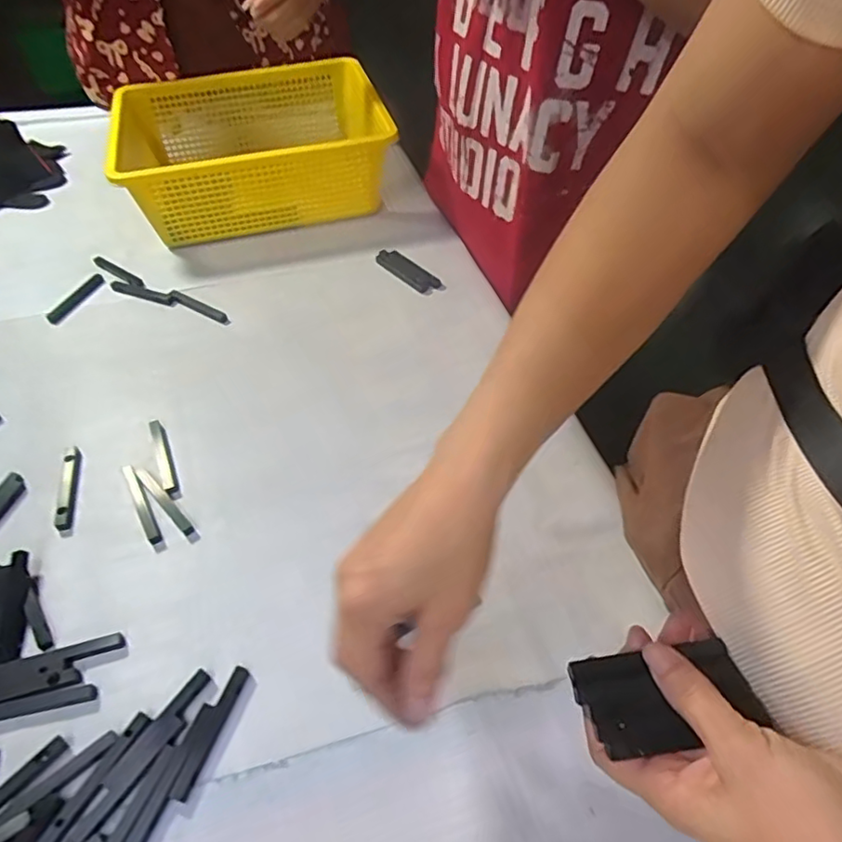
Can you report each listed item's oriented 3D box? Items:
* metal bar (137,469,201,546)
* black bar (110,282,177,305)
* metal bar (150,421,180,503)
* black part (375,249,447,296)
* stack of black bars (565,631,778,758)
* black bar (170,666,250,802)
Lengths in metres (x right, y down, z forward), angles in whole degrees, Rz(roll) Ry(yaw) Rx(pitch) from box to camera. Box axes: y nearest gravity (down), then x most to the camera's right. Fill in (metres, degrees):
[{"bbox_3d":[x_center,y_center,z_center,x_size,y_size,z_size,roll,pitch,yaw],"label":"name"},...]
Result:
[{"bbox_3d":[-0.195,0.064,0.465,0.010,0.009,0.081,-37,58,-26],"label":"metal bar"},{"bbox_3d":[-0.290,-0.134,0.631,0.079,0.006,0.012,15,52,13],"label":"black bar"},{"bbox_3d":[-0.208,0.030,0.490,0.010,0.005,0.084,-20,52,-15],"label":"metal bar"},{"bbox_3d":[-0.014,-0.161,0.650,0.026,0.006,0.088,-36,58,-26],"label":"black part"},{"bbox_3d":[0.114,0.129,0.283,0.080,0.010,0.043,-11,69,1],"label":"stack of black bars"},{"bbox_3d":[-0.125,0.184,0.360,0.011,0.004,0.073,15,52,14],"label":"black bar"}]

